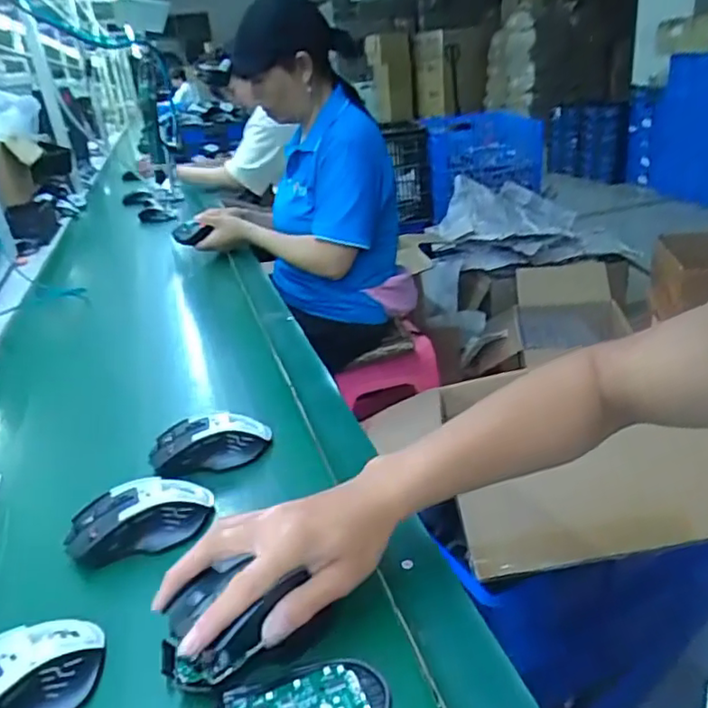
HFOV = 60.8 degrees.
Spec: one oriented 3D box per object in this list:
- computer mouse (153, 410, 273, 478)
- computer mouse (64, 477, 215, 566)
[{"bbox_3d":[-0.142,0.089,0.602,0.118,0.044,0.056,-10,24,-7],"label":"computer mouse"},{"bbox_3d":[-0.179,0.135,0.506,0.113,0.036,0.060,-13,24,-14],"label":"computer mouse"}]

